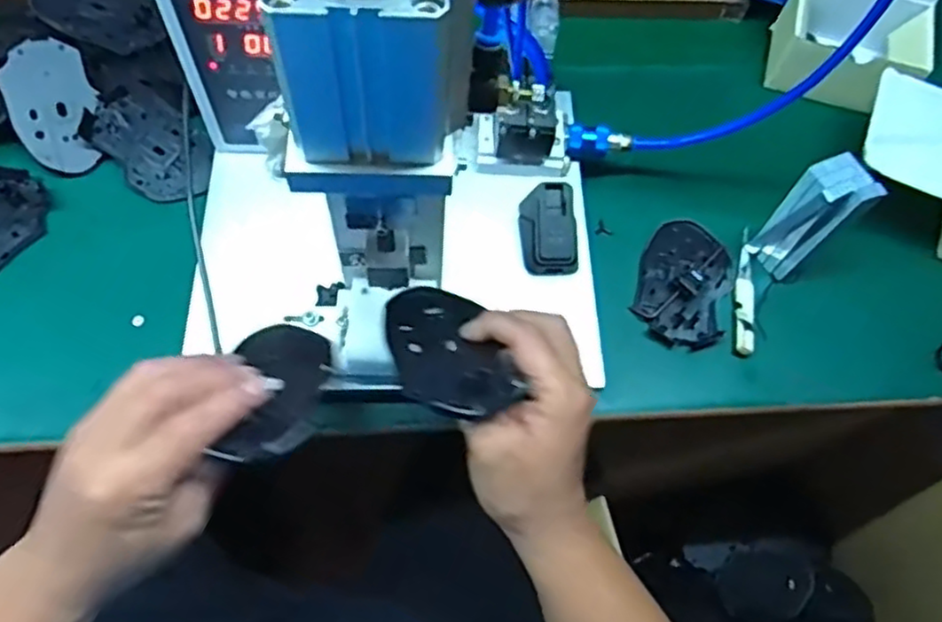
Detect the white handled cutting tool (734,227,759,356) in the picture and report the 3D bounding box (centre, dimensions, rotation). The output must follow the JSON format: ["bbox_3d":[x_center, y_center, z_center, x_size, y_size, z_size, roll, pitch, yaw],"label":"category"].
[{"bbox_3d":[0.221,-0.018,0.568,0.016,0.005,0.114,12,64,2],"label":"white handled cutting tool"}]

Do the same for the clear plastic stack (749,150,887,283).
[{"bbox_3d":[0.261,-0.070,0.542,0.041,0.104,0.045,-34,71,-18],"label":"clear plastic stack"}]

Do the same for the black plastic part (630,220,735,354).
[{"bbox_3d":[0.174,-0.027,0.566,0.069,0.017,0.113,18,64,5],"label":"black plastic part"}]

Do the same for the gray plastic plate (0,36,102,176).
[{"bbox_3d":[-0.344,-0.169,0.582,0.063,0.006,0.110,-19,93,-24],"label":"gray plastic plate"}]

